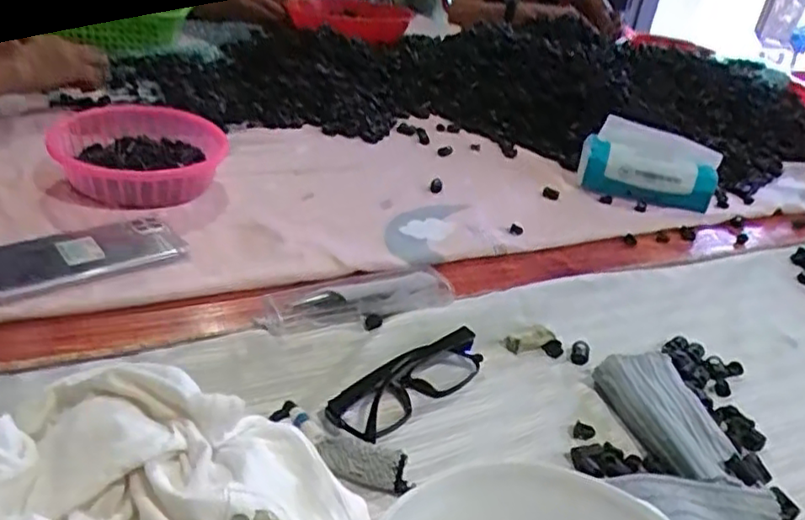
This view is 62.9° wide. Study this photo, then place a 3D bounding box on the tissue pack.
[{"bbox_3d":[0.318,-0.115,0.855,0.166,0.092,0.059,12,28,9],"label":"tissue pack"}]

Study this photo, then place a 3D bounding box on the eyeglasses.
[{"bbox_3d":[0.008,0.088,0.471,0.036,0.025,0.132,28,34,34],"label":"eyeglasses"}]

